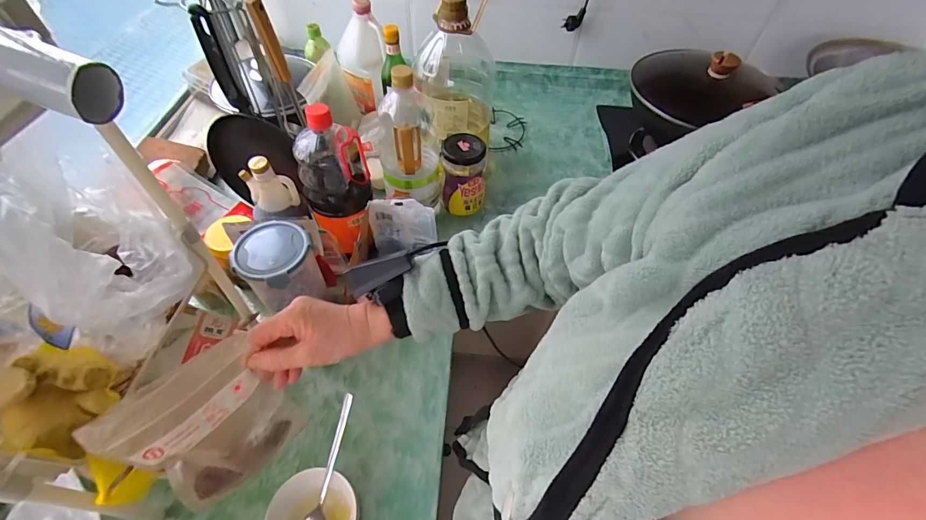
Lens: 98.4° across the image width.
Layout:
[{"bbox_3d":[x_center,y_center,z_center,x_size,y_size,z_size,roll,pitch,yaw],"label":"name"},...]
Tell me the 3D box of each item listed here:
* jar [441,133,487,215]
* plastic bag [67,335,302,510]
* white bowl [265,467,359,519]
[{"bbox_3d":[0.001,-0.162,0.798,0.082,0.159,0.082,1,53,-2],"label":"jar"},{"bbox_3d":[-0.244,0.170,0.398,0.024,0.174,0.130,28,51,34],"label":"plastic bag"},{"bbox_3d":[-0.185,0.325,0.500,0.102,0.051,0.106,1,53,-2],"label":"white bowl"}]

